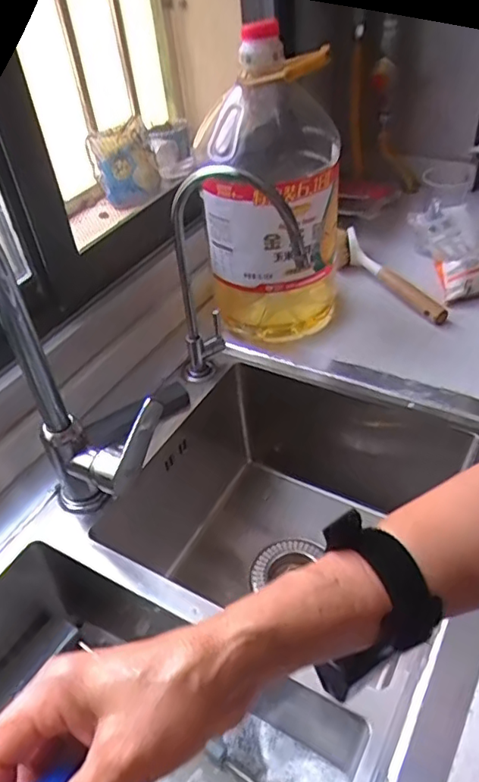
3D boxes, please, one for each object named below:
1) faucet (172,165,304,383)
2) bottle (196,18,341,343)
[{"bbox_3d":[-0.007,-0.107,0.651,0.062,0.276,0.149,-36,50,-29],"label":"faucet"},{"bbox_3d":[0.041,-0.246,0.739,0.162,0.354,0.167,0,42,5],"label":"bottle"}]

